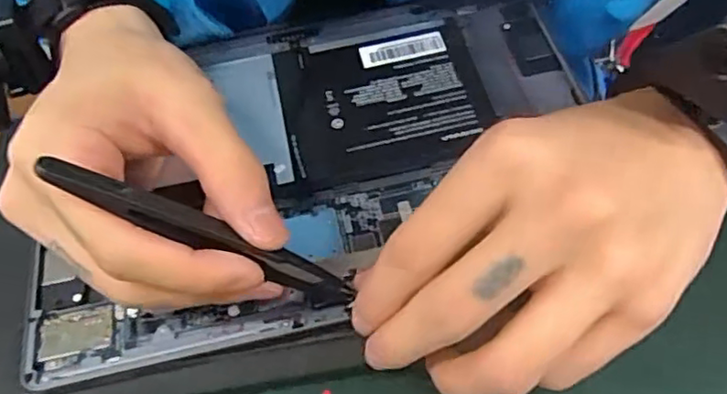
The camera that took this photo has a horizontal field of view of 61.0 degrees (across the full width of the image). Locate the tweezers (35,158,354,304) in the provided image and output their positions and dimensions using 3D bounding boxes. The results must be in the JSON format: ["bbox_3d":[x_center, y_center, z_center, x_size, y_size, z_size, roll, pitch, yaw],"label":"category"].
[{"bbox_3d":[-0.049,0.012,0.202,0.104,0.004,0.011,27,56,-22],"label":"tweezers"}]

